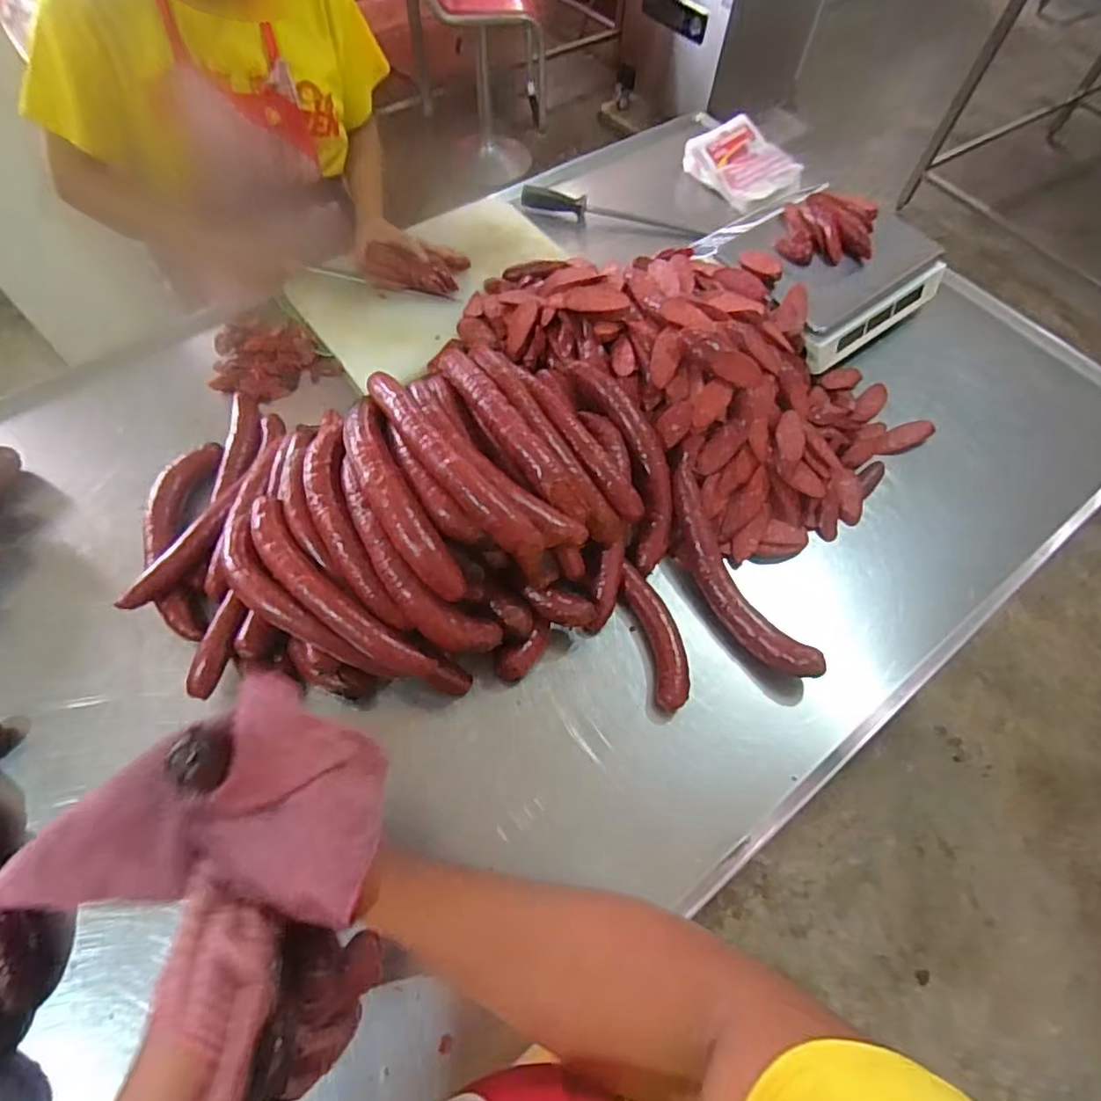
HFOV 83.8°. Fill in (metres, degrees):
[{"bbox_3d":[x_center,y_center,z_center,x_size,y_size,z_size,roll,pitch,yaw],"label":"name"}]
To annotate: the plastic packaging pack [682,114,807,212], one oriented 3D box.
[{"bbox_3d":[0.389,-0.763,1.219,0.139,0.067,0.220,-26,66,-16],"label":"plastic packaging pack"}]

